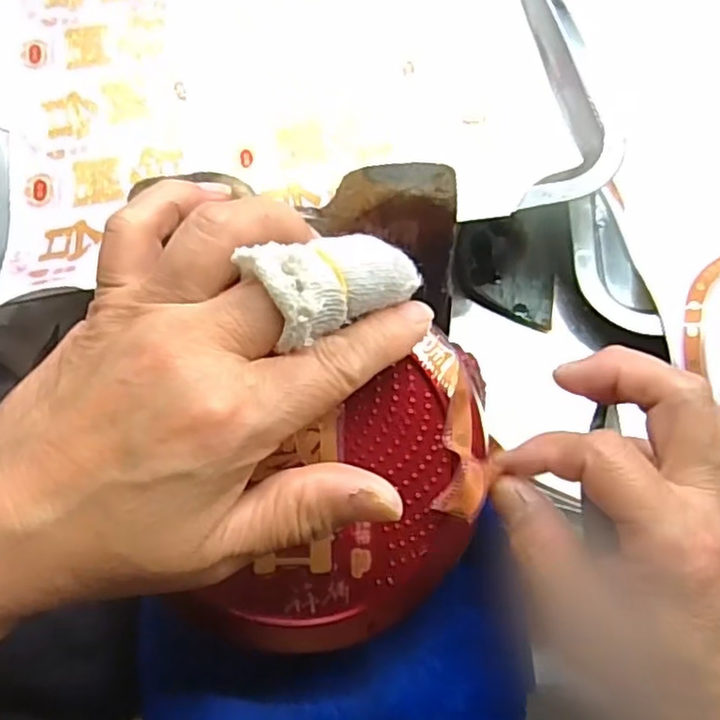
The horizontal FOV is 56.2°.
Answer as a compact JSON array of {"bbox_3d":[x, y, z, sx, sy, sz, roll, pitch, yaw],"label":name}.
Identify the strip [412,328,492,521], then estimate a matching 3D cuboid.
[{"bbox_3d":[0.033,0.023,0.237,0.021,0.017,0.062,-8,79,-1],"label":"strip"}]

